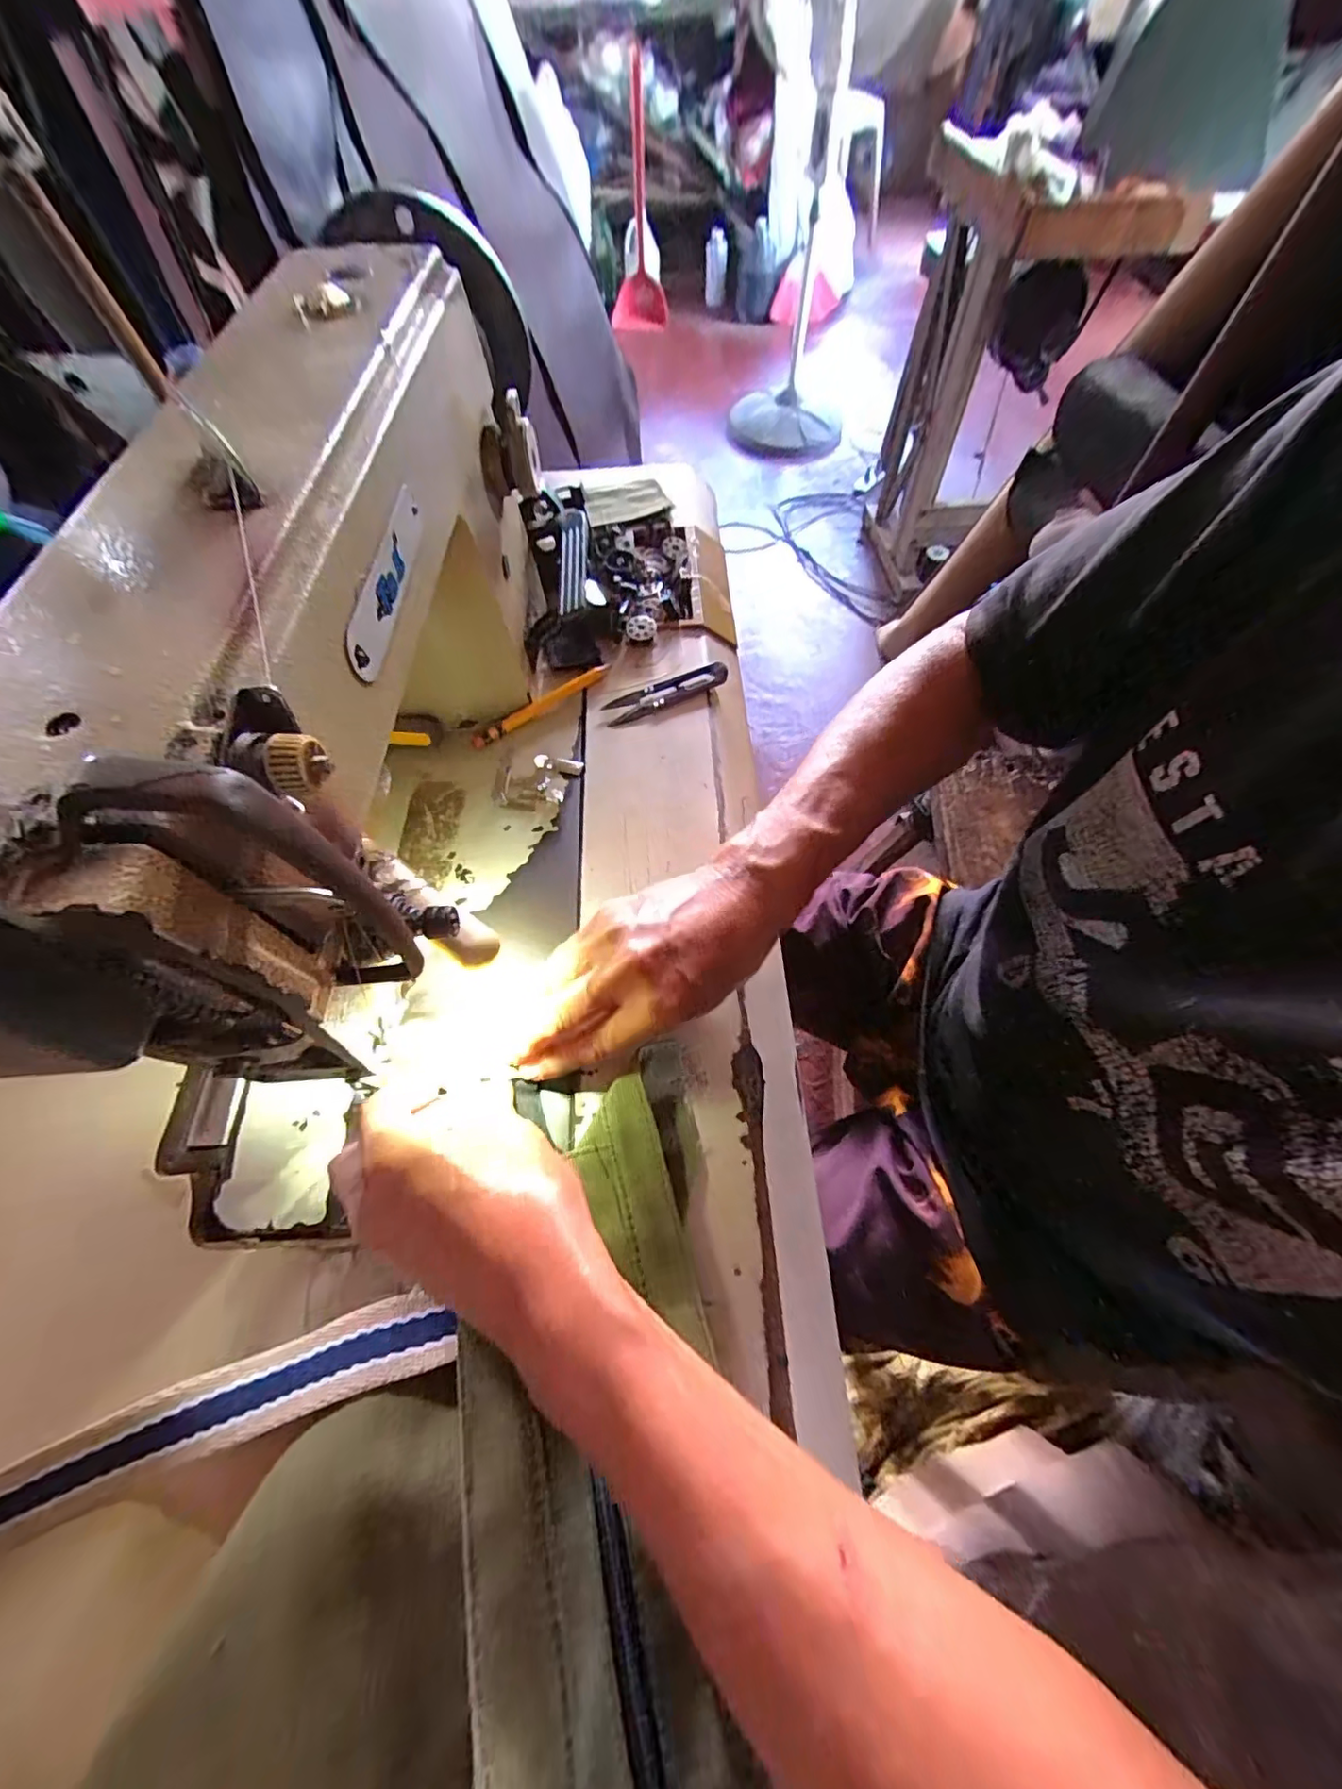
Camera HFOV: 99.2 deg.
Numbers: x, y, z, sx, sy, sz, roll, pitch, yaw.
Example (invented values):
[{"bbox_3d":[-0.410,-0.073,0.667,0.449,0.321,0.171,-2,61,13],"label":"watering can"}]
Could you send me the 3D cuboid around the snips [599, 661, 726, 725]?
[{"bbox_3d":[-0.003,-0.154,0.437,0.100,0.006,0.022,-25,63,-12],"label":"snips"}]

